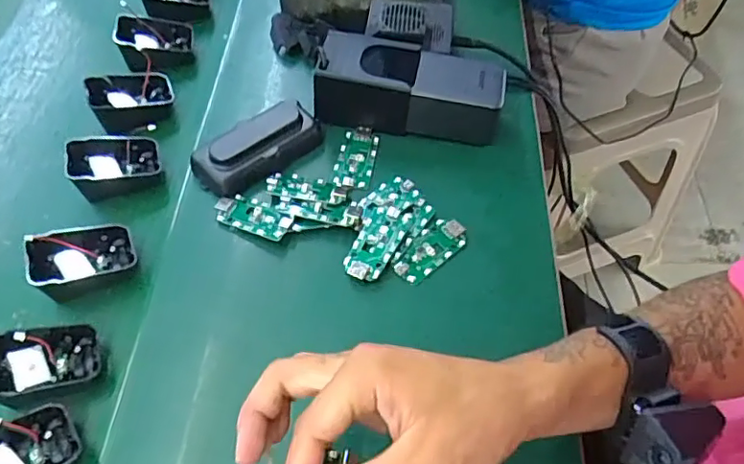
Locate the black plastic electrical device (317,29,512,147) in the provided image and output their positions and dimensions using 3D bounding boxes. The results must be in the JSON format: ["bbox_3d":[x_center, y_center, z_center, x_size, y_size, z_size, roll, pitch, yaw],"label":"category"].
[{"bbox_3d":[0.033,-0.126,0.487,0.152,0.056,0.053,8,57,7],"label":"black plastic electrical device"}]

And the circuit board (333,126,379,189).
[{"bbox_3d":[-0.013,-0.064,0.483,0.031,0.004,0.064,7,57,7],"label":"circuit board"}]

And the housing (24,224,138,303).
[{"bbox_3d":[-0.209,0.020,0.416,0.065,0.040,0.043,-27,60,-15],"label":"housing"}]

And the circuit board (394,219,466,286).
[{"bbox_3d":[0.044,0.013,0.434,0.065,0.004,0.030,-38,63,-21],"label":"circuit board"}]

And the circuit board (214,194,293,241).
[{"bbox_3d":[-0.093,-0.013,0.442,0.065,0.006,0.028,21,60,15],"label":"circuit board"}]

